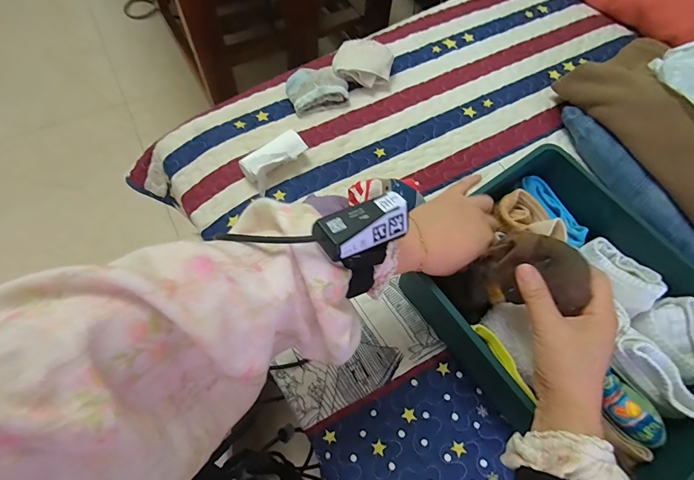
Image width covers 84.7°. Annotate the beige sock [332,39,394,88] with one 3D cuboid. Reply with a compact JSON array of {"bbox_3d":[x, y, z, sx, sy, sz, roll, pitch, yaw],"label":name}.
[{"bbox_3d":[0.025,-0.279,0.605,0.090,0.043,0.071,8,65,4],"label":"beige sock"}]

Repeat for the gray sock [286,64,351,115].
[{"bbox_3d":[-0.047,-0.235,0.591,0.089,0.029,0.065,-19,67,-9],"label":"gray sock"}]

